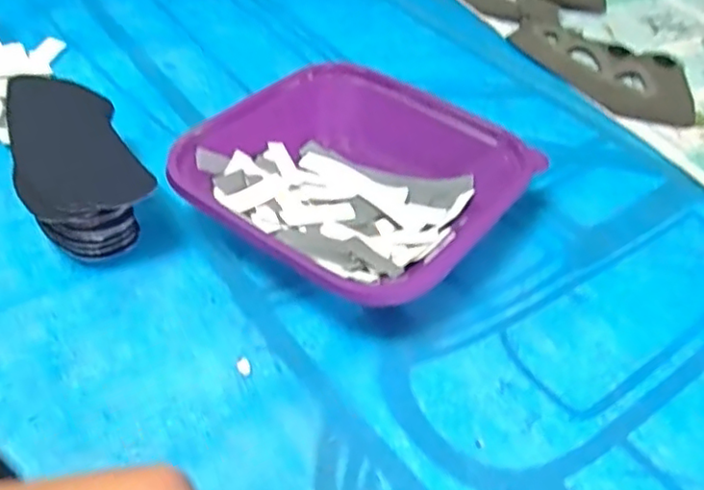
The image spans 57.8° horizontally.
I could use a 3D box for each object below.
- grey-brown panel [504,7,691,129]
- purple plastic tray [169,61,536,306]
[{"bbox_3d":[0.238,-0.167,0.588,0.113,0.009,0.194,-18,49,-23],"label":"grey-brown panel"},{"bbox_3d":[-0.001,-0.040,0.405,0.182,0.044,0.165,31,49,24],"label":"purple plastic tray"}]

